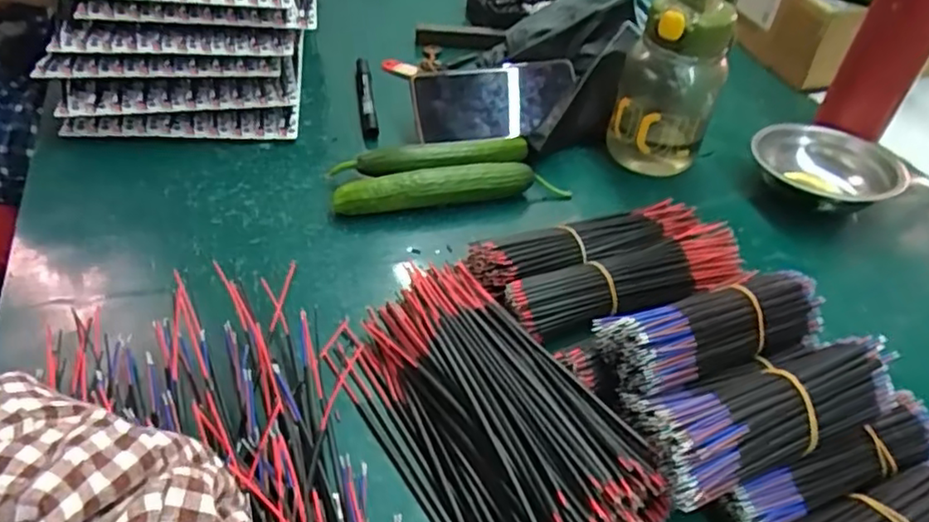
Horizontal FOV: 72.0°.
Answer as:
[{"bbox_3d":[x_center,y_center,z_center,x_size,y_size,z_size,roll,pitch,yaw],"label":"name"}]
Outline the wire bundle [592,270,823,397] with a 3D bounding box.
[{"bbox_3d":[0.160,0.044,0.403,0.153,0.045,0.058,-9,47,-14],"label":"wire bundle"}]

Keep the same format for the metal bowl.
[{"bbox_3d":[0.335,-0.082,0.604,0.123,0.048,0.123,4,43,-4],"label":"metal bowl"}]

